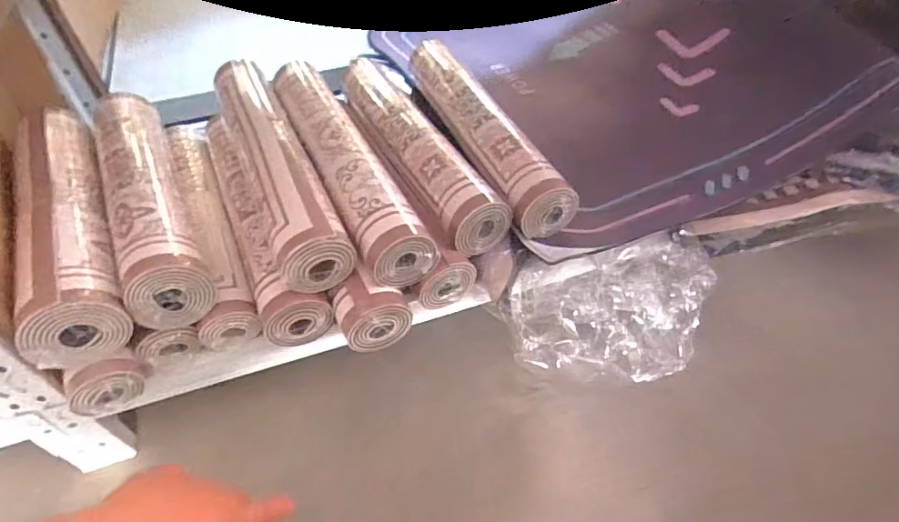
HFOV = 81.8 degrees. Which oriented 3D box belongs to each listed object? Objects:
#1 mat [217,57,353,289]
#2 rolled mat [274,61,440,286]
[{"bbox_3d":[-0.268,-0.167,0.781,0.088,0.079,0.504,-21,55,-16],"label":"mat"},{"bbox_3d":[-0.173,-0.173,0.807,0.091,0.073,0.512,-22,55,-17],"label":"rolled mat"}]

